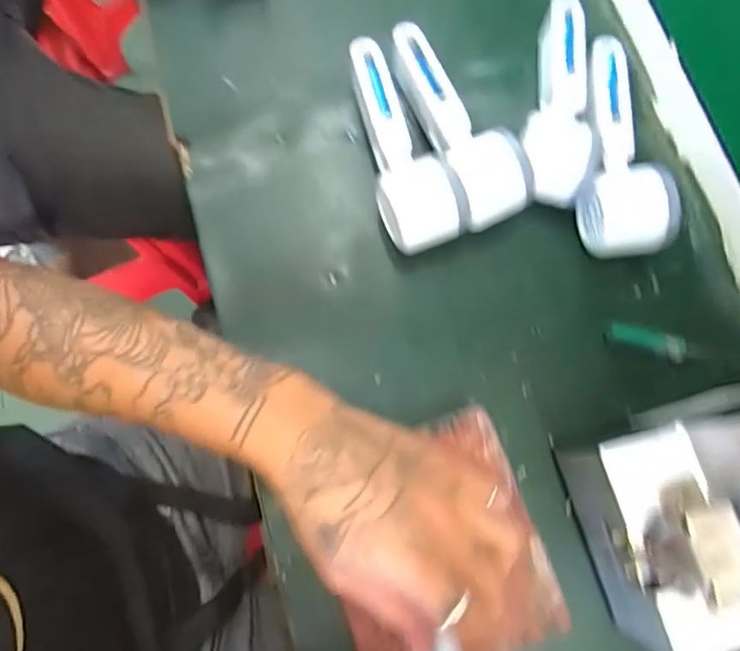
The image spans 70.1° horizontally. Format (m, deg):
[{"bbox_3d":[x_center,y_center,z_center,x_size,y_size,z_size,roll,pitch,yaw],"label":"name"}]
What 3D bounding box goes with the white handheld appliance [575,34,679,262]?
[{"bbox_3d":[0.199,-0.137,0.422,0.067,0.047,0.167,5,76,-1],"label":"white handheld appliance"}]

